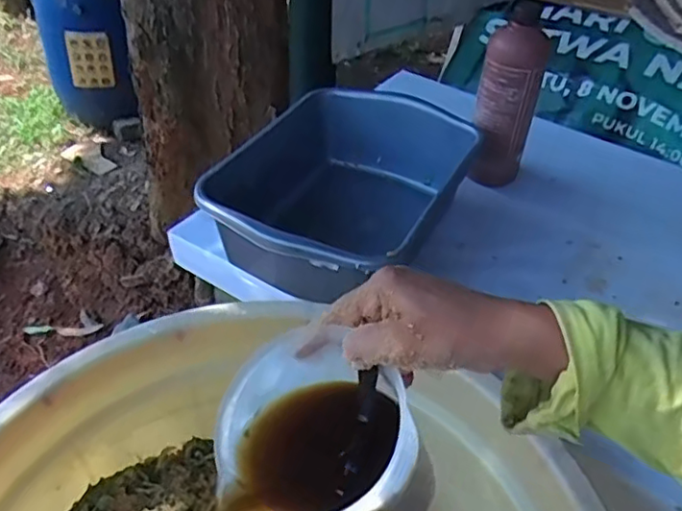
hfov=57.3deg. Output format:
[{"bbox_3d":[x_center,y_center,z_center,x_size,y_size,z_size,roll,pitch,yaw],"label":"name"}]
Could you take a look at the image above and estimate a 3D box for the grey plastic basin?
[{"bbox_3d":[0.002,-0.065,0.773,0.246,0.148,0.325,21,41,21],"label":"grey plastic basin"}]

